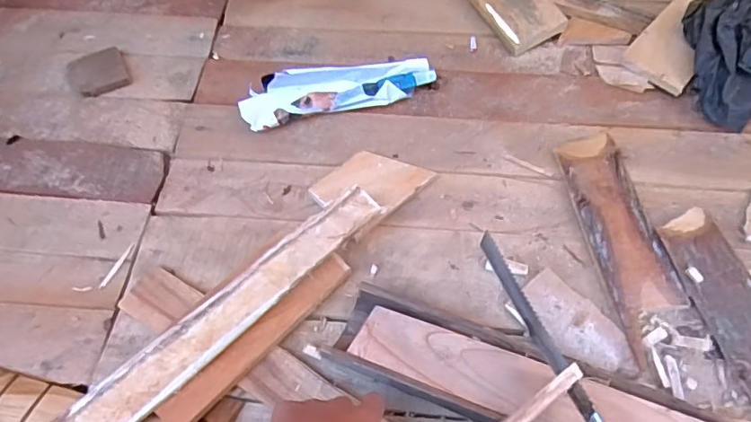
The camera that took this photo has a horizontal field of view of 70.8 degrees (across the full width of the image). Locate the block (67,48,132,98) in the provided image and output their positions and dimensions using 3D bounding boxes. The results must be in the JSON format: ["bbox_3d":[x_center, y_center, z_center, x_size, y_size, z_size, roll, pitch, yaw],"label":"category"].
[{"bbox_3d":[-0.409,-0.205,0.783,0.076,0.012,0.073,-24,60,-15],"label":"block"}]

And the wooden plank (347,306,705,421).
[{"bbox_3d":[0.163,0.175,0.487,0.378,0.019,0.063,19,59,13],"label":"wooden plank"}]

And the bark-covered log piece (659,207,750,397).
[{"bbox_3d":[0.389,0.112,0.566,0.073,0.029,0.245,-12,57,-8],"label":"bark-covered log piece"}]

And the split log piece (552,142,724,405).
[{"bbox_3d":[0.299,0.044,0.622,0.089,0.023,0.342,-5,57,-3],"label":"split log piece"}]

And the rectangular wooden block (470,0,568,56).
[{"bbox_3d":[0.219,-0.322,0.830,0.095,0.016,0.155,-29,68,-2],"label":"rectangular wooden block"}]

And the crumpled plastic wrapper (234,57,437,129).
[{"bbox_3d":[-0.054,-0.171,0.741,0.269,0.048,0.091,-15,58,-9],"label":"crumpled plastic wrapper"}]

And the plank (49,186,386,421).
[{"bbox_3d":[-0.228,0.171,0.517,0.590,0.023,0.059,-40,60,-16],"label":"plank"}]

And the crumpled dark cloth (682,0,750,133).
[{"bbox_3d":[0.505,-0.232,0.753,0.146,0.086,0.259,28,61,18],"label":"crumpled dark cloth"}]

